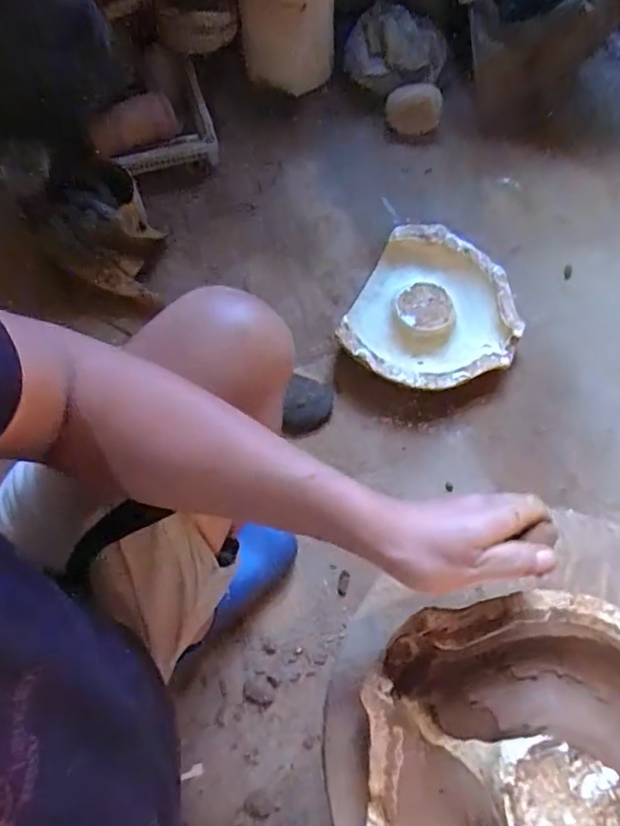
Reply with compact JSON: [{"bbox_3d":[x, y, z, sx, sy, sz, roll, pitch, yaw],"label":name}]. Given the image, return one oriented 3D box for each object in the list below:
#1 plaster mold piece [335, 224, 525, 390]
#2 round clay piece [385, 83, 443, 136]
[{"bbox_3d":[0.211,-0.163,0.938,0.266,0.059,0.299,26,70,9],"label":"plaster mold piece"},{"bbox_3d":[0.214,-0.622,1.171,0.108,0.040,0.105,0,68,-1],"label":"round clay piece"}]

